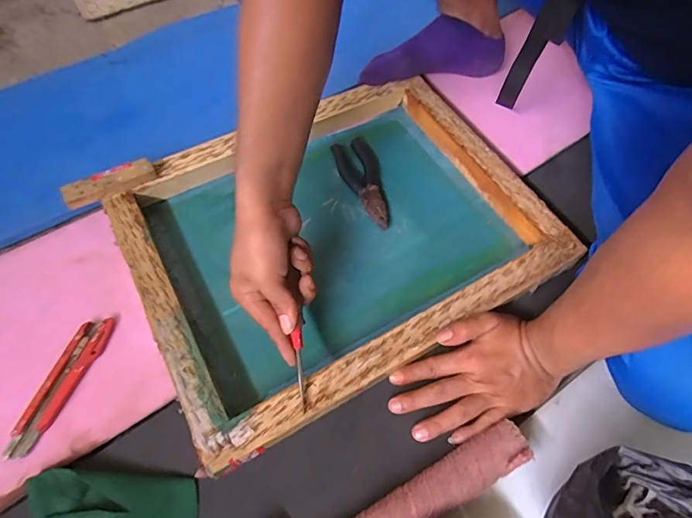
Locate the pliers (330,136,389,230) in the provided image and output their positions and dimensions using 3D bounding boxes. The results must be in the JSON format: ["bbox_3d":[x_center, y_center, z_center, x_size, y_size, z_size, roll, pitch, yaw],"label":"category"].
[{"bbox_3d":[0.030,-0.108,0.616,0.057,0.012,0.150,-20,61,-13],"label":"pliers"}]

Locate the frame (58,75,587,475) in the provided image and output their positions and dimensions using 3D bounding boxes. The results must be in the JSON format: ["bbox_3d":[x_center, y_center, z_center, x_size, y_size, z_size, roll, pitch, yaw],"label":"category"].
[{"bbox_3d":[-0.012,-0.036,0.548,0.471,0.062,0.364,-26,63,-17],"label":"frame"}]

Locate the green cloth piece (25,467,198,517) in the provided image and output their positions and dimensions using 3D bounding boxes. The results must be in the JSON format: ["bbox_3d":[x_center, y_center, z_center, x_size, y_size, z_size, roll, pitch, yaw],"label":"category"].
[{"bbox_3d":[-0.215,0.233,0.406,0.149,0.017,0.072,4,59,0],"label":"green cloth piece"}]

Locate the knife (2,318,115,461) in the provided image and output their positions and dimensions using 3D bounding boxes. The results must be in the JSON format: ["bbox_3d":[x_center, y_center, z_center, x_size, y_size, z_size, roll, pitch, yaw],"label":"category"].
[{"bbox_3d":[-0.297,0.129,0.467,0.031,0.012,0.152,18,60,9],"label":"knife"}]

